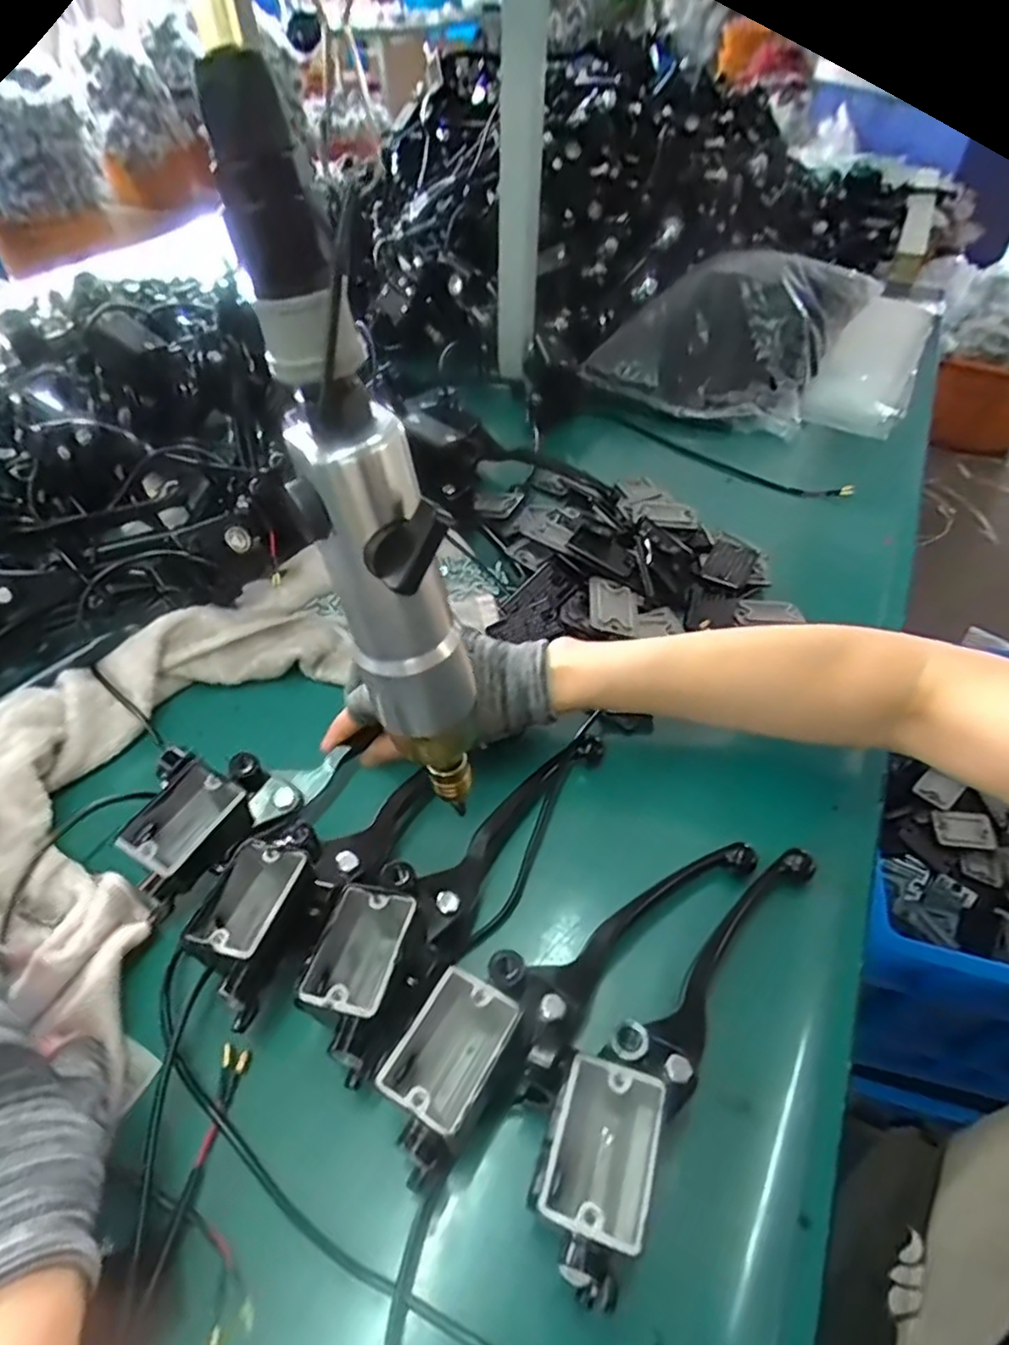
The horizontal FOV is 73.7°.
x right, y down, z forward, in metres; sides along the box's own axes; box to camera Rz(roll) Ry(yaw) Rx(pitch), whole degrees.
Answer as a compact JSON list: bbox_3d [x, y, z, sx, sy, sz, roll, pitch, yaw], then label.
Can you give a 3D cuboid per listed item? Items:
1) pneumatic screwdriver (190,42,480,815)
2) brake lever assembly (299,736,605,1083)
[{"bbox_3d":[-0.036,-0.031,0.222,0.039,0.233,0.034,12,47,25],"label":"pneumatic screwdriver"},{"bbox_3d":[-0.017,0.091,0.344,0.057,0.060,0.213,26,52,21],"label":"brake lever assembly"}]

